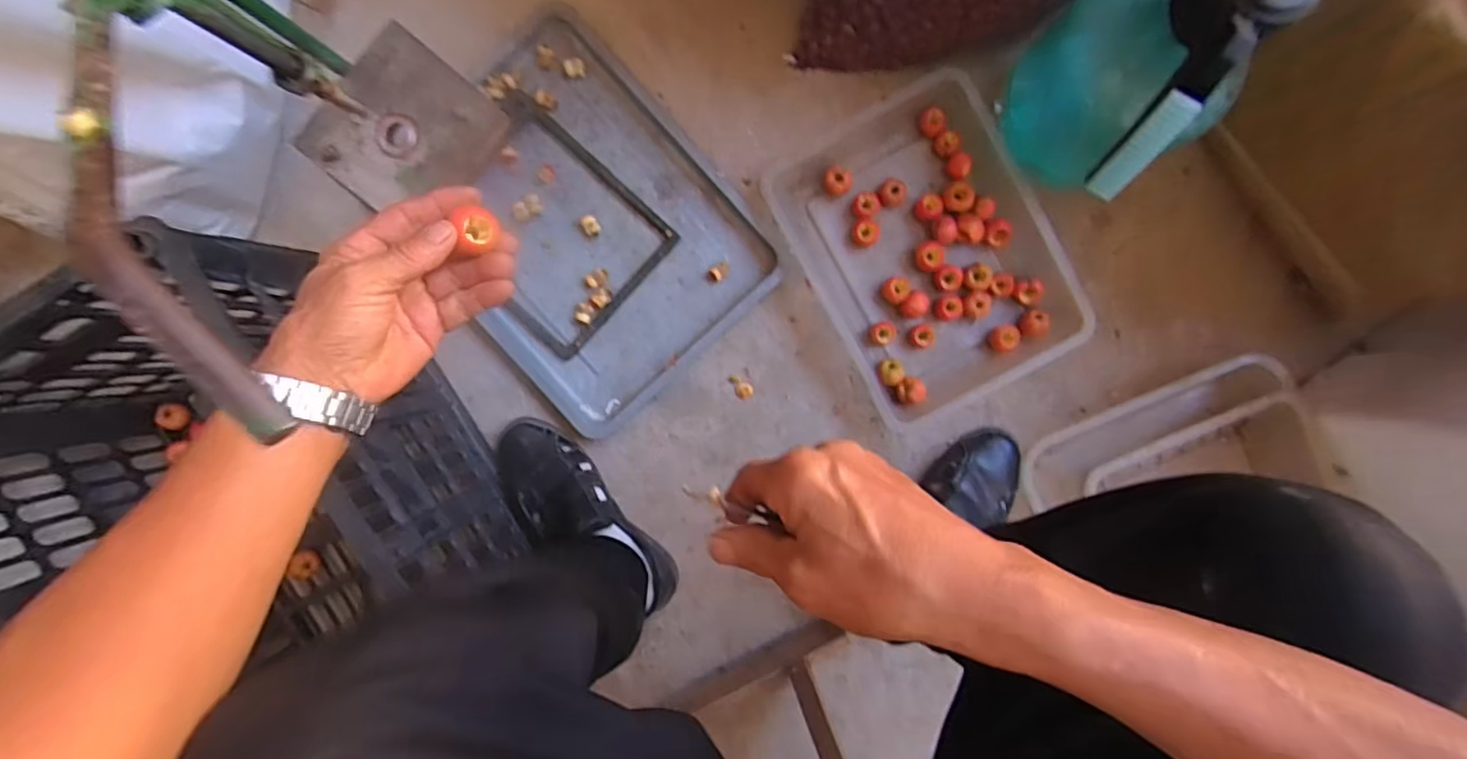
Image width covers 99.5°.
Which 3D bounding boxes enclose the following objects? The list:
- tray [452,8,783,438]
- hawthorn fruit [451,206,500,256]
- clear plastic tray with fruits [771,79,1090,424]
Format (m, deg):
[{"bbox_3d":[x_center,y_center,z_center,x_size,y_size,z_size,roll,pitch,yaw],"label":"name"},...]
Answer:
[{"bbox_3d":[-0.168,-0.164,0.693,0.305,0.023,0.373,-41,91,3],"label":"tray"},{"bbox_3d":[-0.155,-0.091,0.378,0.021,0.018,0.022,-28,92,3],"label":"hawthorn fruit"},{"bbox_3d":[0.211,-0.136,0.674,0.238,0.050,0.321,-27,92,3],"label":"clear plastic tray with fruits"}]

